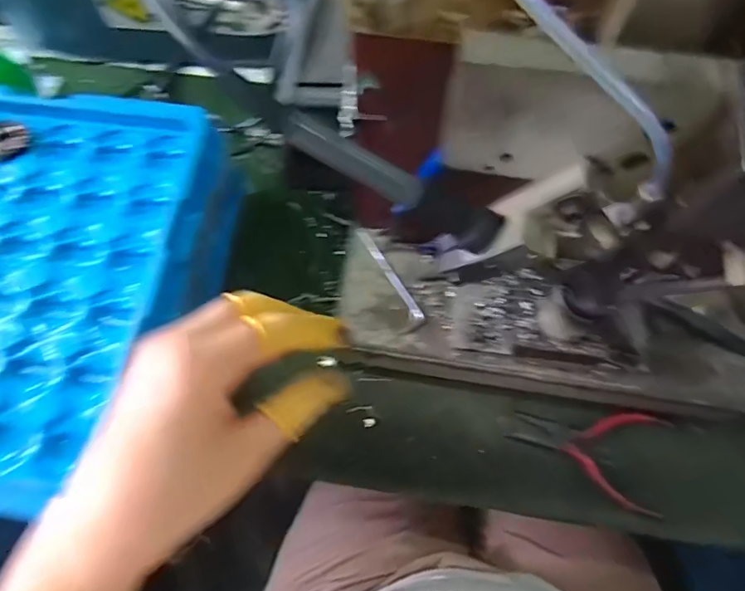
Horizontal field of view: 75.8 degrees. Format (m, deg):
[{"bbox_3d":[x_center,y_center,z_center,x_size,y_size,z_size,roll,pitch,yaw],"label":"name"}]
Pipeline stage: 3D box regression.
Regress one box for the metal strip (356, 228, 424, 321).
[{"bbox_3d":[0.012,-0.018,0.359,0.010,0.004,0.087,-31,72,-11],"label":"metal strip"}]

